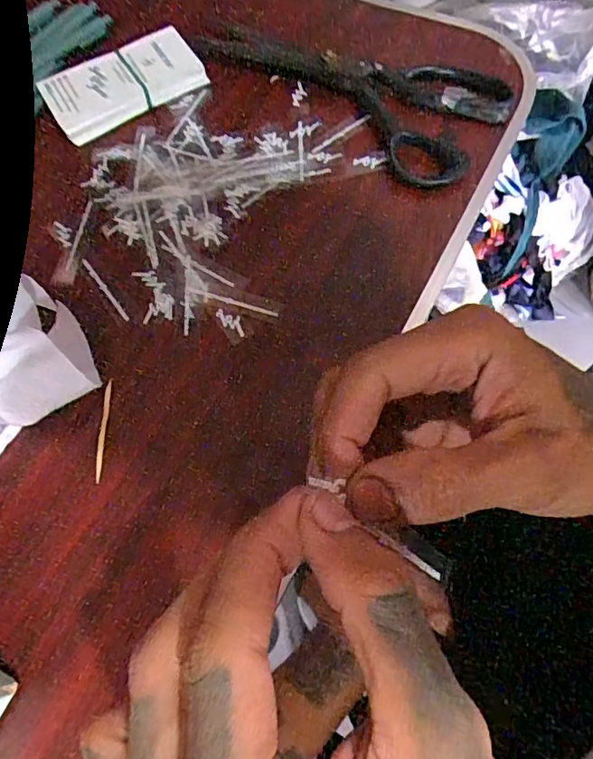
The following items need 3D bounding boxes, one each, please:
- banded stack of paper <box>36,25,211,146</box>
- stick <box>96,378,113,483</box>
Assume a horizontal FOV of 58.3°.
[{"bbox_3d":[-0.126,-0.216,0.390,0.109,0.022,0.053,-31,68,-11],"label":"banded stack of paper"},{"bbox_3d":[-0.106,0.027,0.290,0.005,0.004,0.057,-2,65,2],"label":"stick"}]

